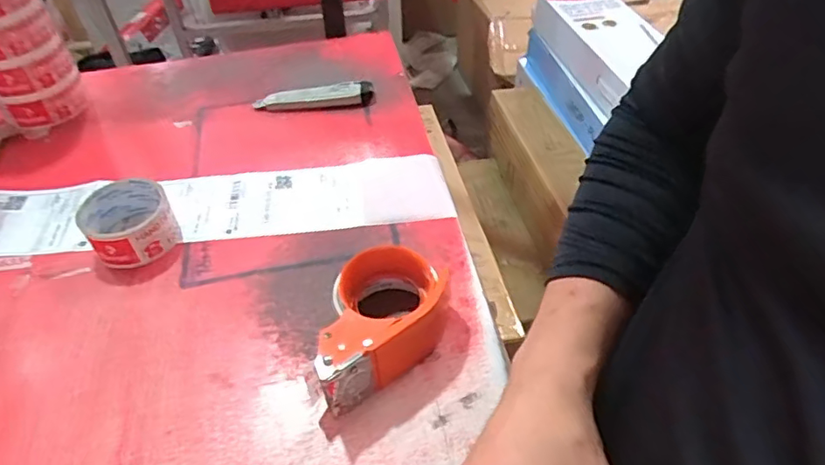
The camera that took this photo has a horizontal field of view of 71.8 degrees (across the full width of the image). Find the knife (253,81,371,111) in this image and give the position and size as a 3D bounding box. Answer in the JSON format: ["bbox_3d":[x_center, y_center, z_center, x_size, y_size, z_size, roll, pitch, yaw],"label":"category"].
[{"bbox_3d":[-0.128,-0.176,0.746,0.152,0.023,0.027,-8,47,-6],"label":"knife"}]

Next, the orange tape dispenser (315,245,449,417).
[{"bbox_3d":[-0.037,0.076,0.484,0.136,0.061,0.088,-33,55,-26],"label":"orange tape dispenser"}]

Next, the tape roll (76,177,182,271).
[{"bbox_3d":[-0.288,-0.010,0.581,0.081,0.045,0.082,-1,47,1],"label":"tape roll"}]

